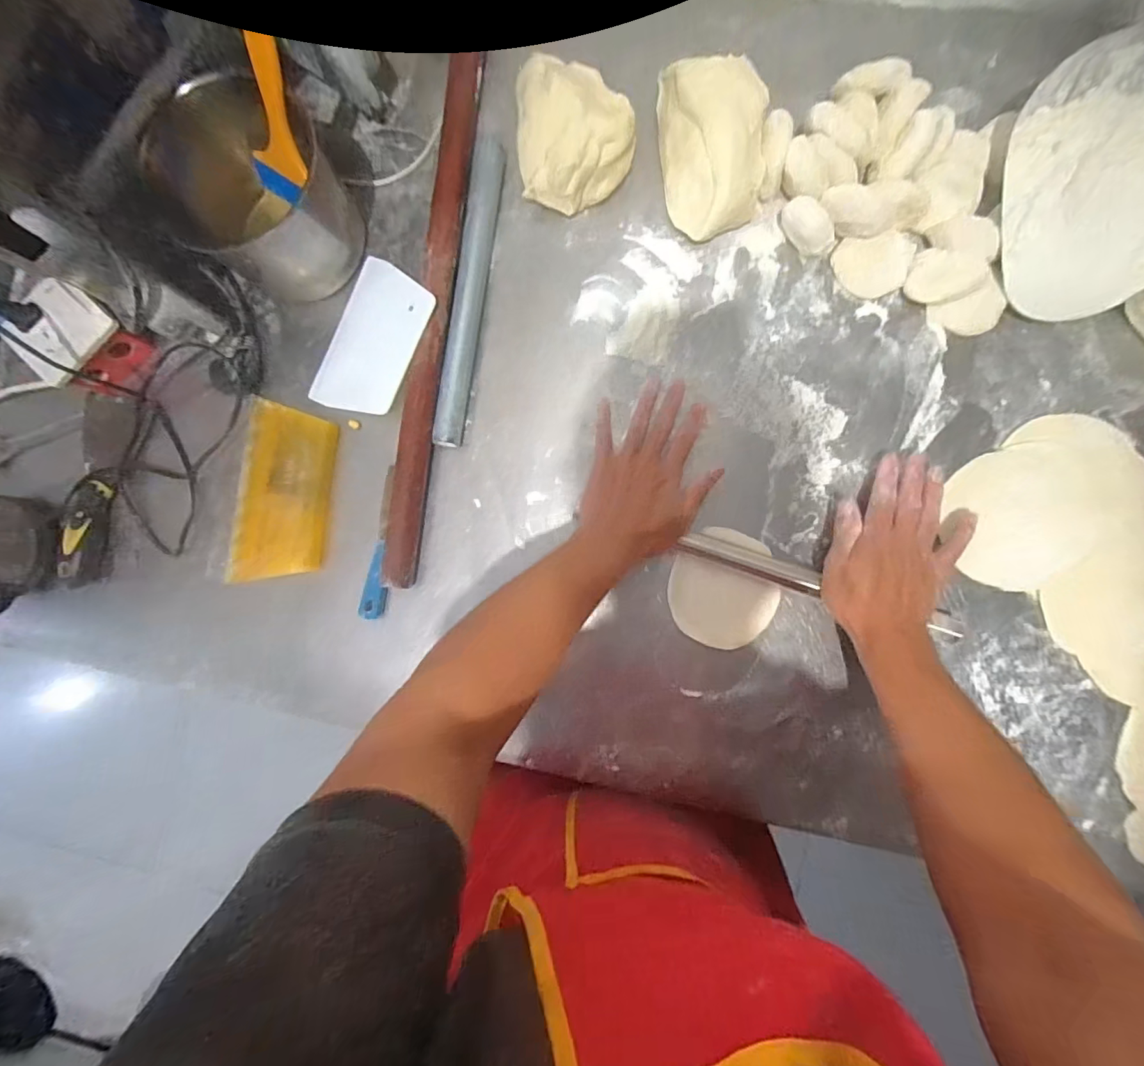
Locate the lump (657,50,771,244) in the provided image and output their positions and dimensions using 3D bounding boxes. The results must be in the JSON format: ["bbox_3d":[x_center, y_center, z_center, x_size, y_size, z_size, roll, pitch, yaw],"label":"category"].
[{"bbox_3d":[0.129,-0.348,0.448,0.087,0.067,0.143,-7,88,5],"label":"lump"}]

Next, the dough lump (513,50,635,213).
[{"bbox_3d":[0.003,-0.376,0.460,0.109,0.064,0.135,-6,88,5],"label":"dough lump"}]

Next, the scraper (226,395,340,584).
[{"bbox_3d":[-0.284,-0.037,0.489,0.092,0.010,0.172,10,89,5],"label":"scraper"}]

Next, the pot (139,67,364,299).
[{"bbox_3d":[-0.293,-0.318,0.480,0.149,0.103,0.152,29,91,5],"label":"pot"}]

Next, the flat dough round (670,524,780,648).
[{"bbox_3d":[0.140,0.051,0.461,0.097,0.009,0.107,10,89,5],"label":"flat dough round"}]

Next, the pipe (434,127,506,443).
[{"bbox_3d":[-0.100,-0.231,0.480,0.030,0.020,0.295,9,89,5],"label":"pipe"}]

